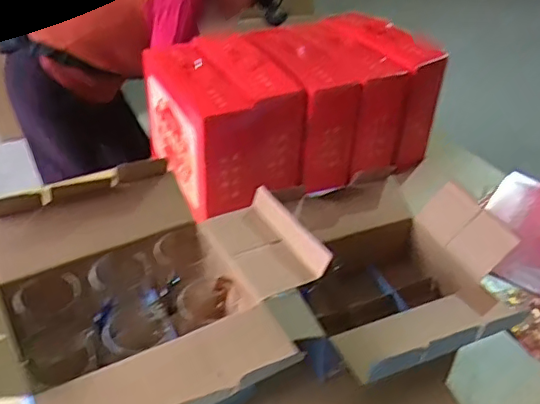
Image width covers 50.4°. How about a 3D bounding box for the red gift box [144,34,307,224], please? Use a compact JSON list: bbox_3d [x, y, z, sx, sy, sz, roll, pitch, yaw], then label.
[{"bbox_3d":[-0.100,-0.189,1.253,0.255,0.241,0.345,-15,40,-22],"label":"red gift box"}]

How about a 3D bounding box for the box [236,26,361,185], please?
[{"bbox_3d":[0.059,-0.254,1.369,0.135,0.240,0.399,-12,39,-19],"label":"box"}]

